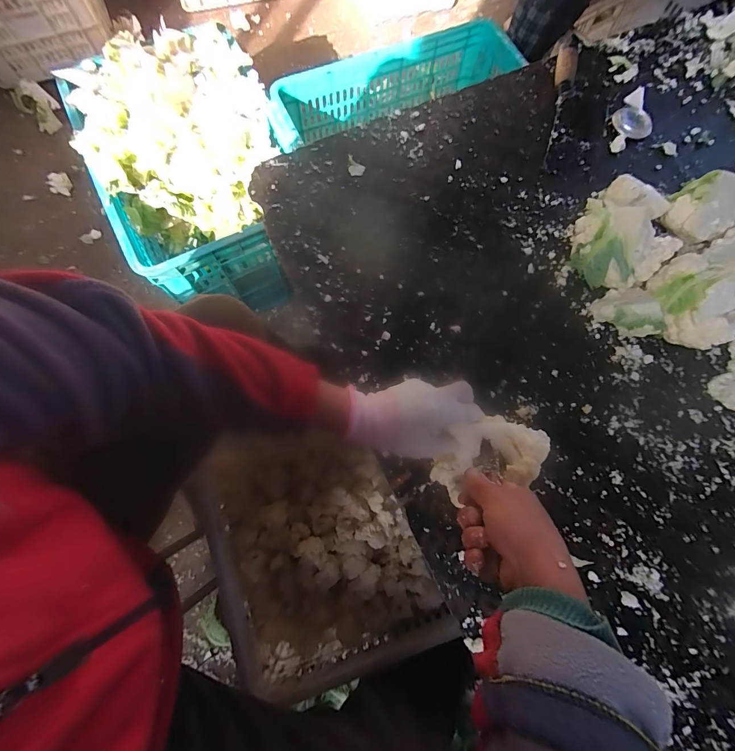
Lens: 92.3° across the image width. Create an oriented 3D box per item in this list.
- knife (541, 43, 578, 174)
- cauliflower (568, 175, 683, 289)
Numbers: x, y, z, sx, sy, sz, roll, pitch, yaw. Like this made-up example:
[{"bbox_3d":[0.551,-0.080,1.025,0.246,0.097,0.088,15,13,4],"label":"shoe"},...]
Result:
[{"bbox_3d":[0.311,-0.429,0.564,0.033,0.017,0.247,12,76,2],"label":"knife"},{"bbox_3d":[0.329,-0.174,0.454,0.122,0.108,0.098,40,79,8],"label":"cauliflower"}]

